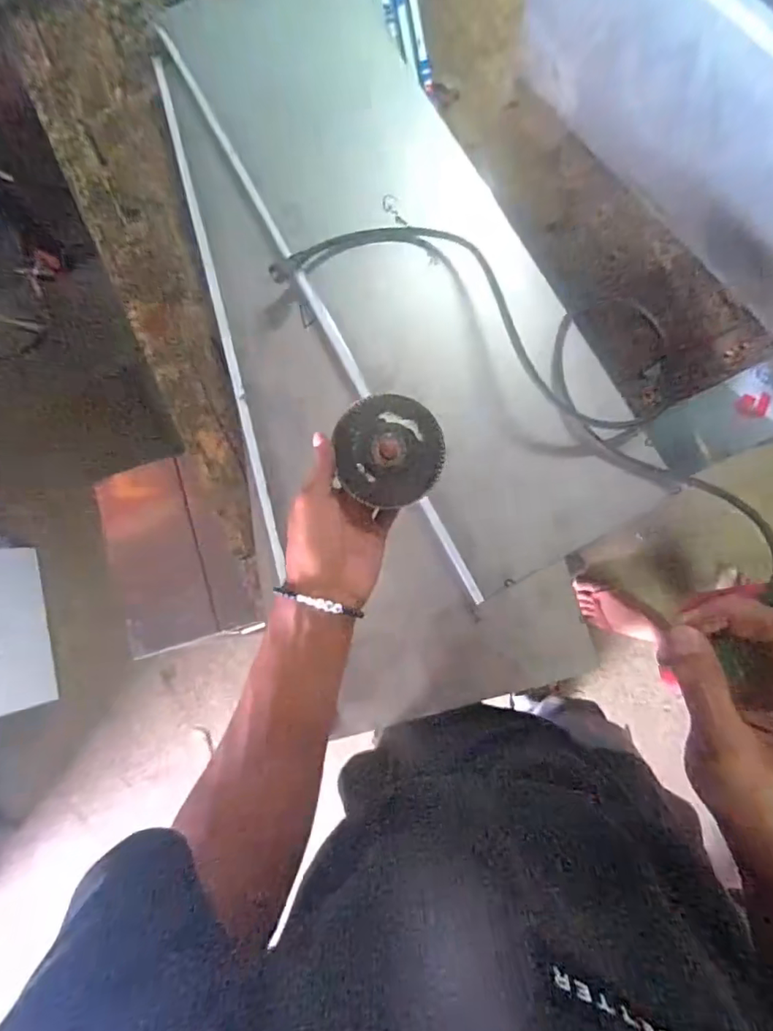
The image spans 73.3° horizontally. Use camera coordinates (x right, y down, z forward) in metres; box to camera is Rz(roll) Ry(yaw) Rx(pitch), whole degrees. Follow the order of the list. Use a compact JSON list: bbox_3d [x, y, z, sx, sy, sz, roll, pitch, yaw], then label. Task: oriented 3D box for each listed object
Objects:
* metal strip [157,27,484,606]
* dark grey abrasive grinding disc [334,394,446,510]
[{"bbox_3d":[-0.092,-0.266,0.601,0.020,0.016,0.807,-28,83,1],"label":"metal strip"},{"bbox_3d":[0.004,-0.053,0.430,0.087,0.005,0.089,-7,93,-6],"label":"dark grey abrasive grinding disc"}]

